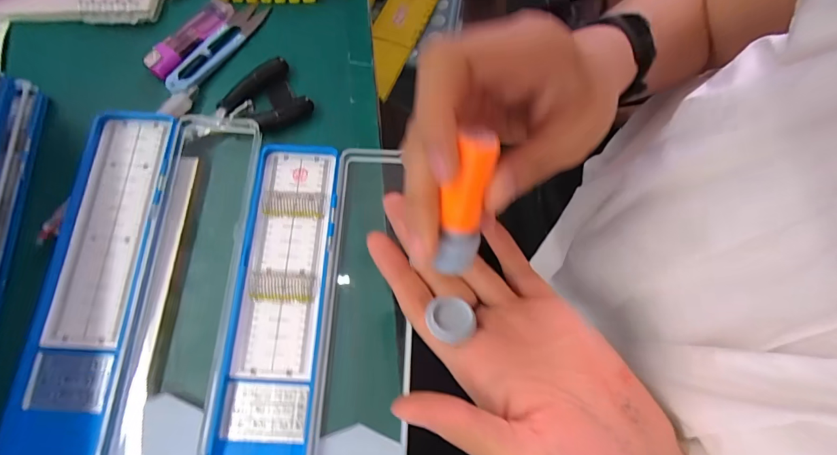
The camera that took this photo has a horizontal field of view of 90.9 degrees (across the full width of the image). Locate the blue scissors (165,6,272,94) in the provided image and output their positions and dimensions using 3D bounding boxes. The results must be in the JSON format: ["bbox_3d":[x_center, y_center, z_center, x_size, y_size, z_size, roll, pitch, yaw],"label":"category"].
[{"bbox_3d":[-0.152,-0.139,0.314,0.023,0.009,0.098,32,75,8],"label":"blue scissors"}]

